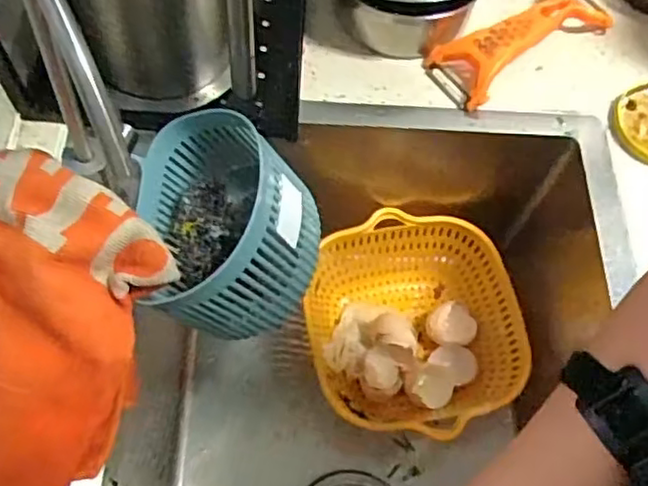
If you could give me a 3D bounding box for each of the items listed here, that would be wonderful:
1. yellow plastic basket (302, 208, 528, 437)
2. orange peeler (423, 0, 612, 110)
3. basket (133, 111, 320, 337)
[{"bbox_3d":[0.086,0.085,0.655,0.193,0.085,0.208,-7,64,-8],"label":"yellow plastic basket"},{"bbox_3d":[0.176,-0.187,0.593,0.182,0.035,0.068,-32,69,-18],"label":"orange peeler"},{"bbox_3d":[-0.081,-0.015,0.521,0.136,0.106,0.157,0,71,32],"label":"basket"}]

